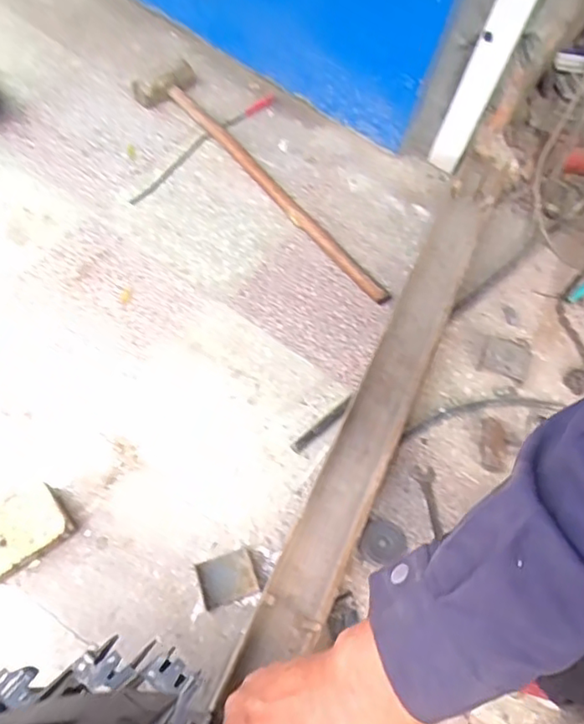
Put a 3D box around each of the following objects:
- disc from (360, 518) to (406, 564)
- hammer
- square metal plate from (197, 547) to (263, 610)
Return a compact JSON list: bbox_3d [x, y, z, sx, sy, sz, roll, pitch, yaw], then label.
[{"bbox_3d":[0.177,0.348,1.177,0.084,0.012,0.080,4,62,-7],"label":"disc"},{"bbox_3d":[-0.091,-0.478,1.592,0.170,0.049,0.958,-34,72,-23],"label":"hammer"},{"bbox_3d":[-0.119,0.401,1.130,0.104,0.015,0.086,-14,65,-16],"label":"square metal plate"}]

